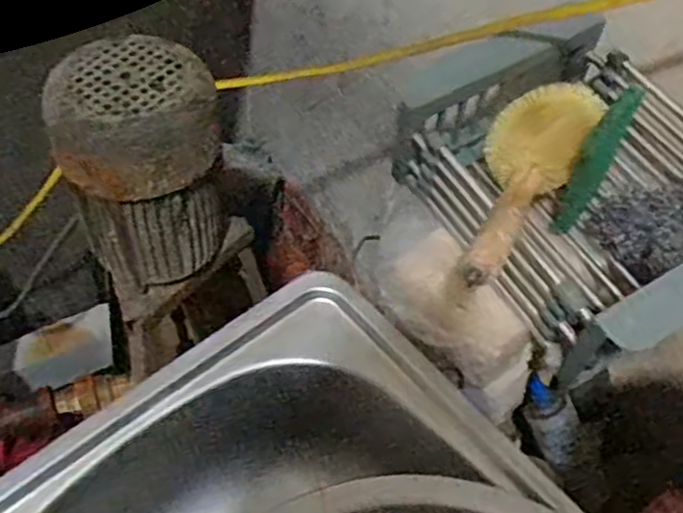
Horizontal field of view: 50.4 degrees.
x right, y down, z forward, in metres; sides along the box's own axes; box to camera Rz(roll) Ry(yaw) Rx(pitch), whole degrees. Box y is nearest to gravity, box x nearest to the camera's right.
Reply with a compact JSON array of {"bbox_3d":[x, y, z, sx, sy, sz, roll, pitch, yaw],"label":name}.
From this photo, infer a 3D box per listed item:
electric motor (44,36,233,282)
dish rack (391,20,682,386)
[{"bbox_3d":[-0.174,-0.081,0.660,0.142,0.197,0.119,-8,55,-10],"label":"electric motor"},{"bbox_3d":[0.191,-0.053,0.551,0.203,0.089,0.239,-24,60,-20],"label":"dish rack"}]

